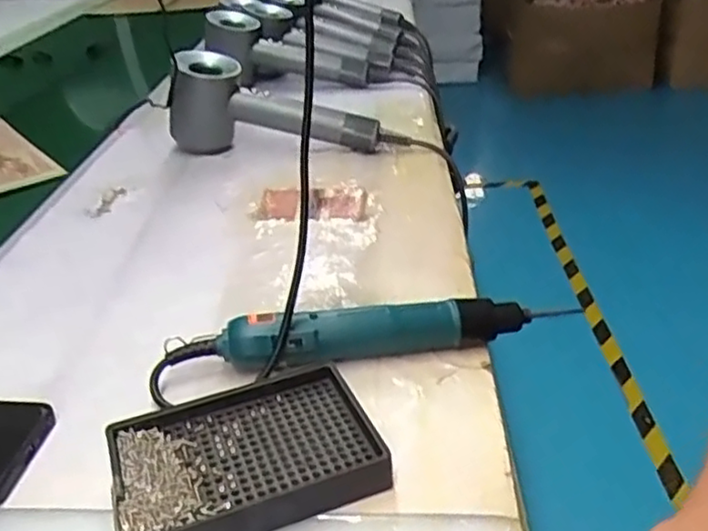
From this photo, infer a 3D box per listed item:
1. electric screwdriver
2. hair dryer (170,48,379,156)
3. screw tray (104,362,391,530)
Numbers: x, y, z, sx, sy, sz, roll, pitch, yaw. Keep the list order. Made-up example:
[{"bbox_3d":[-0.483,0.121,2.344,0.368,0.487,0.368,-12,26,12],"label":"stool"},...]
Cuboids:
[{"bbox_3d":[0.015,0.047,0.466,0.258,0.037,0.031,-8,30,-6],"label":"electric screwdriver"},{"bbox_3d":[-0.098,-0.188,0.787,0.240,0.101,0.071,1,30,9],"label":"hair dryer"},{"bbox_3d":[-0.060,0.104,0.380,0.138,0.023,0.095,-15,32,-19],"label":"screw tray"}]

